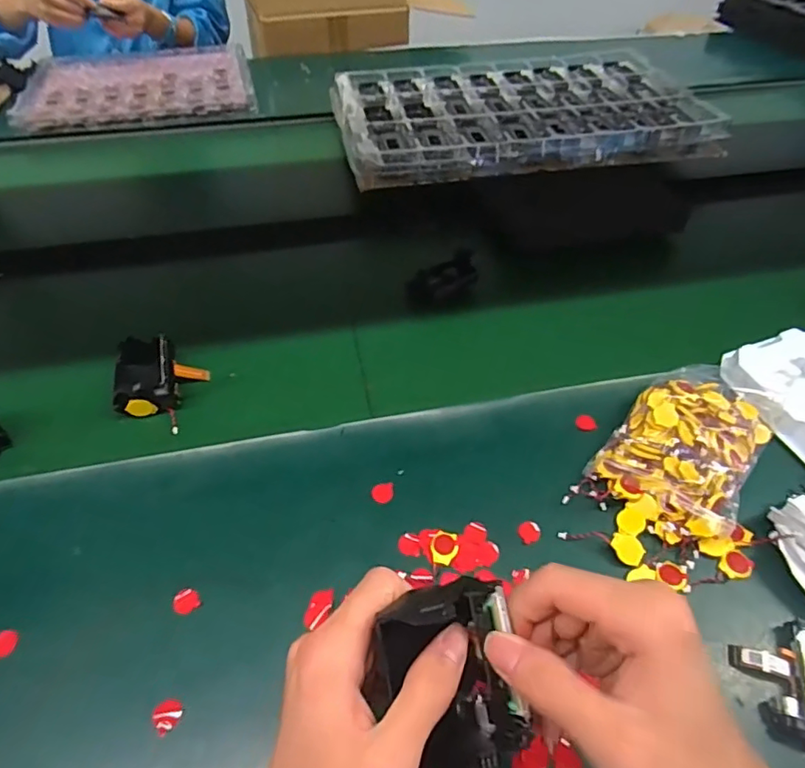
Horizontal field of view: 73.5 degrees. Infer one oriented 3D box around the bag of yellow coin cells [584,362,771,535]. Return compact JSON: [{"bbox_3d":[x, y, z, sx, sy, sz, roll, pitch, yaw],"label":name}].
[{"bbox_3d":[0.236,0.044,0.440,0.103,0.027,0.151,32,55,24],"label":"bag of yellow coin cells"}]

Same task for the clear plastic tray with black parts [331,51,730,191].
[{"bbox_3d":[0.164,-0.407,0.797,0.528,0.039,0.330,-12,51,-10],"label":"clear plastic tray with black parts"}]

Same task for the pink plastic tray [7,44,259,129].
[{"bbox_3d":[-0.459,-0.535,0.951,0.367,0.028,0.283,-12,50,-11],"label":"pink plastic tray"}]

